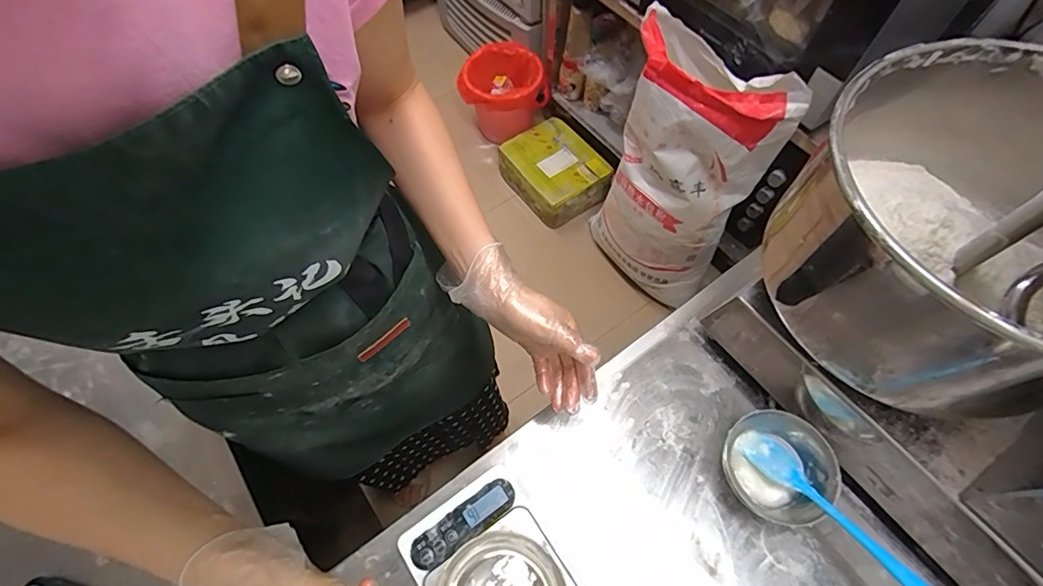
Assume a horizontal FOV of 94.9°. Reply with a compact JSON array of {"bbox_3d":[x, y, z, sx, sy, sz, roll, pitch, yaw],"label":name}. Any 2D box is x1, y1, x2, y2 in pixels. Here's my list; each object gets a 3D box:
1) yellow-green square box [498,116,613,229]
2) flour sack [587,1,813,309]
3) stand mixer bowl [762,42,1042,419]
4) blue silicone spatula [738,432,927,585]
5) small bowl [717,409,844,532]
[{"bbox_3d":[0.101,-0.425,1.676,0.304,0.118,0.355,-30,65,-14],"label":"yellow-green square box"},{"bbox_3d":[0.383,-0.276,1.250,0.199,0.724,0.377,-41,68,-19],"label":"flour sack"},{"bbox_3d":[0.377,-0.060,0.416,0.301,0.164,0.258,-36,67,-16],"label":"stand mixer bowl"},{"bbox_3d":[0.311,0.216,0.466,0.042,0.013,0.211,-31,45,-14],"label":"blue silicone spatula"},{"bbox_3d":[0.274,0.190,0.517,0.104,0.049,0.113,-29,65,-13],"label":"small bowl"}]

